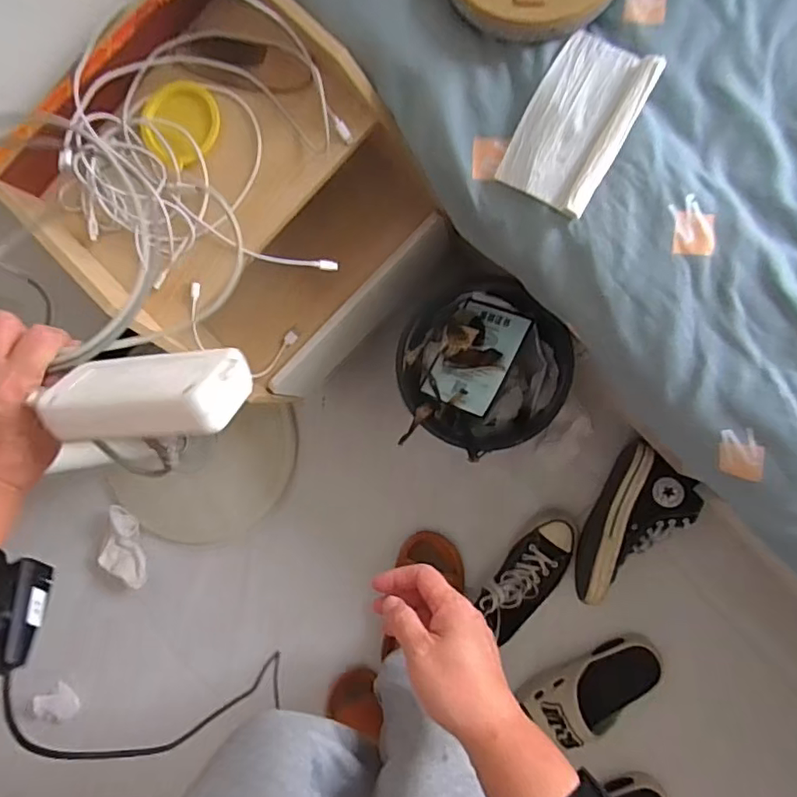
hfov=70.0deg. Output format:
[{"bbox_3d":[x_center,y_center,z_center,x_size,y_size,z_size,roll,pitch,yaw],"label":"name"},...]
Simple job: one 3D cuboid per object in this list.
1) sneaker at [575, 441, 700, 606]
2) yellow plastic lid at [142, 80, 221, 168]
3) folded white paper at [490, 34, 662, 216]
[{"bbox_3d":[0.377,0.213,0.934,0.138,0.084,0.260,30,93,6],"label":"sneaker"},{"bbox_3d":[-0.244,-0.307,0.633,0.090,0.011,0.088,0,91,8],"label":"yellow plastic lid"},{"bbox_3d":[0.167,-0.260,0.533,0.095,0.021,0.152,29,93,6],"label":"folded white paper"}]

